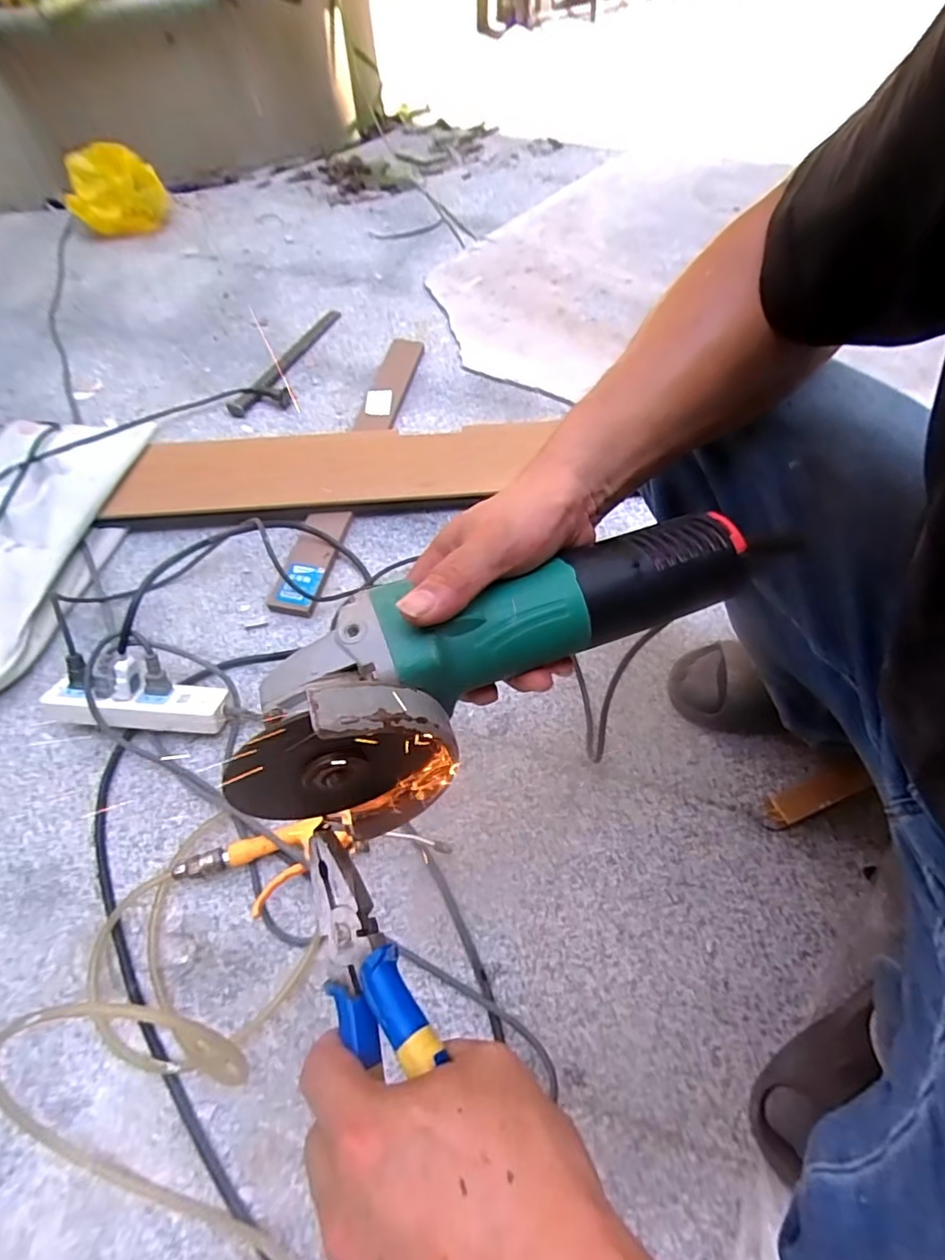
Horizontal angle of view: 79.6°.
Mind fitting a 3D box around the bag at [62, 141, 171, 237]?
[{"bbox_3d":[-0.811,-0.993,1.287,0.197,0.138,0.145,-27,62,-13],"label":"bag"}]

